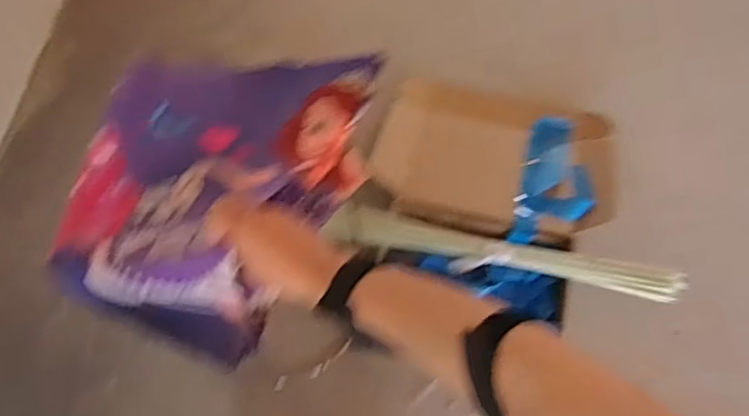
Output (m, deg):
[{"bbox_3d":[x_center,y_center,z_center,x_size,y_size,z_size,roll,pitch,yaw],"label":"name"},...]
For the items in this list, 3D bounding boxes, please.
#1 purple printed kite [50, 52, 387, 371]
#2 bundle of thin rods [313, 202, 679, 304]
[{"bbox_3d":[-0.178,-0.053,0.687,0.297,0.099,0.408,21,65,10],"label":"purple printed kite"},{"bbox_3d":[0.213,0.073,0.991,0.584,0.034,0.065,10,64,5],"label":"bundle of thin rods"}]

